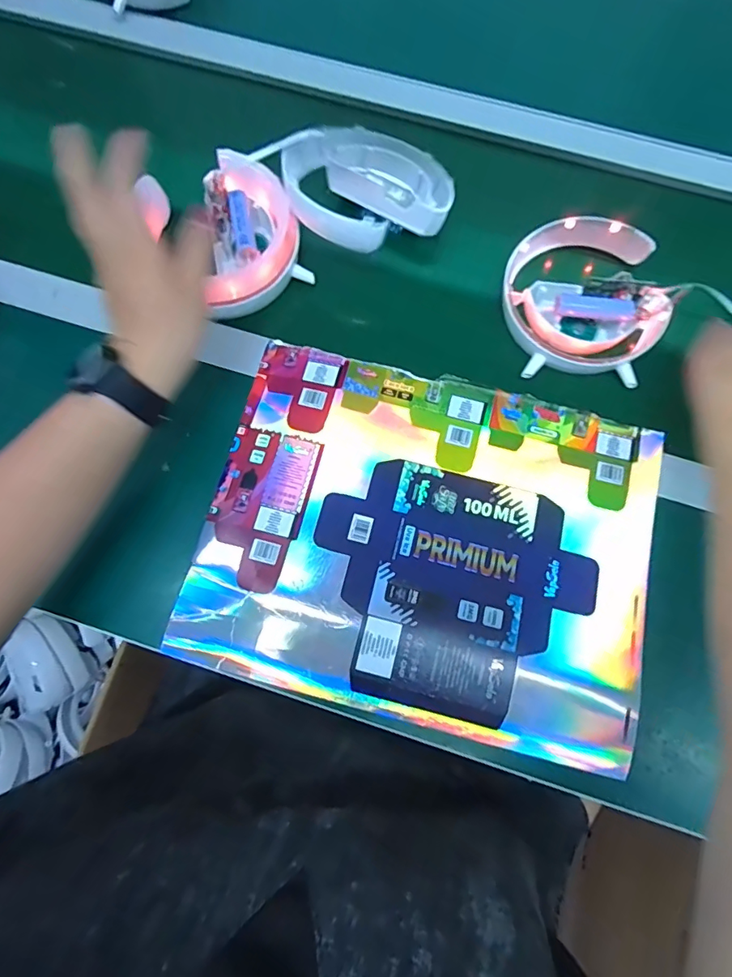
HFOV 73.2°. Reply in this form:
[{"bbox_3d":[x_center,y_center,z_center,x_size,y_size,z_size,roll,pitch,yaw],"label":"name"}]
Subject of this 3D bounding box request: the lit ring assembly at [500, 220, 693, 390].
[{"bbox_3d":[0.207,-0.181,0.466,0.151,0.037,0.155,0,76,-1],"label":"lit ring assembly"}]

